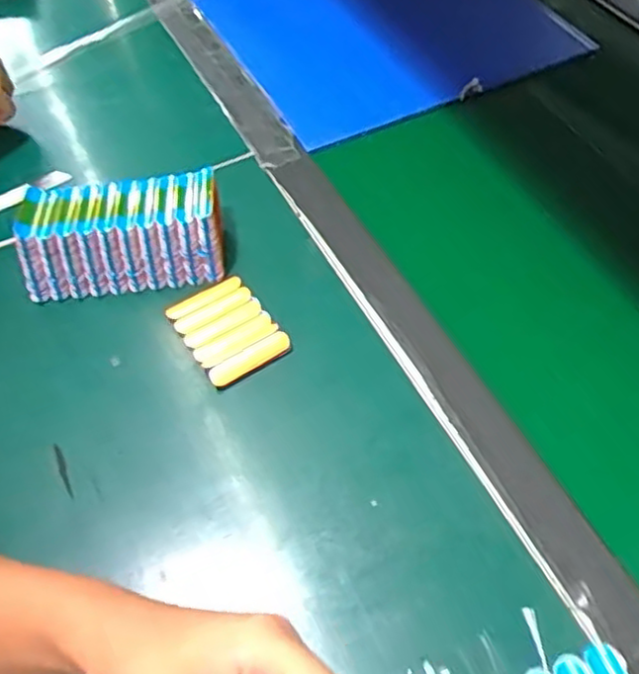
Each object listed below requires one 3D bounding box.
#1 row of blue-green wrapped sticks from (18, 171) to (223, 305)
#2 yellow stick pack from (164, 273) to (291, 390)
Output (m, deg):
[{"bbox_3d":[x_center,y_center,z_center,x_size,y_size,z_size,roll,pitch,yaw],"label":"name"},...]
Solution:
[{"bbox_3d":[-0.155,-0.082,0.561,0.155,0.052,0.082,-6,54,-1],"label":"row of blue-green wrapped sticks"},{"bbox_3d":[-0.070,-0.008,0.528,0.063,0.010,0.088,-29,58,-18],"label":"yellow stick pack"}]

